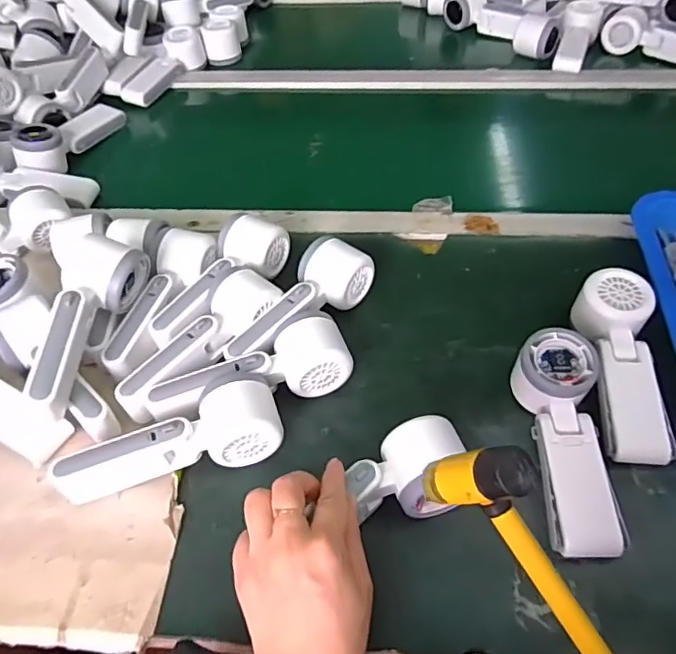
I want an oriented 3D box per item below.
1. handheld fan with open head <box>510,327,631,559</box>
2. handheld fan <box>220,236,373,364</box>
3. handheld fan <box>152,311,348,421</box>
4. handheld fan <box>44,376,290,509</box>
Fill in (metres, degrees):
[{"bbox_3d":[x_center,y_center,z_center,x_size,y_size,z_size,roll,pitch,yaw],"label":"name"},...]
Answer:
[{"bbox_3d":[0.170,0.083,0.421,0.057,0.051,0.161,2,48,4],"label":"handheld fan with open head"},{"bbox_3d":[-0.037,-0.018,0.519,0.056,0.053,0.159,31,57,27],"label":"handheld fan"},{"bbox_3d":[-0.071,0.043,0.471,0.161,0.052,0.066,-22,51,-16],"label":"handheld fan"},{"bbox_3d":[-0.128,0.085,0.434,0.165,0.048,0.063,-13,49,-8],"label":"handheld fan"}]

